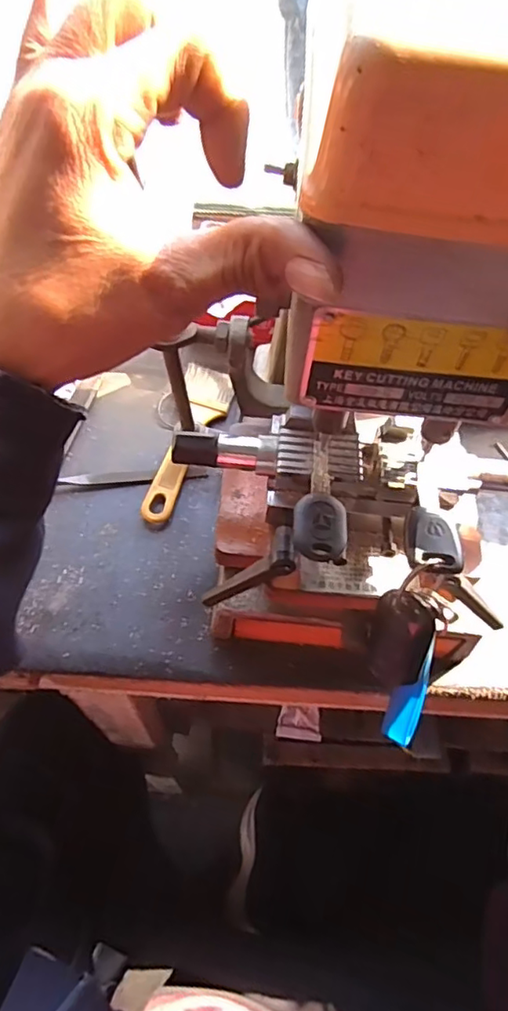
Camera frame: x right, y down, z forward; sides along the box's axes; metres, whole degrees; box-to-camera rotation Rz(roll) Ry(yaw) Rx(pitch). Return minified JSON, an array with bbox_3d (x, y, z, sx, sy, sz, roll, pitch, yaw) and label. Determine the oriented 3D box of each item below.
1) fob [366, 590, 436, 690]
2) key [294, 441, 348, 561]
[{"bbox_3d":[0.077,0.071,0.309,0.031,0.067,0.014,27,43,25],"label":"fob"},{"bbox_3d":[0.033,-0.005,0.287,0.025,0.009,0.065,6,60,1],"label":"key"}]

